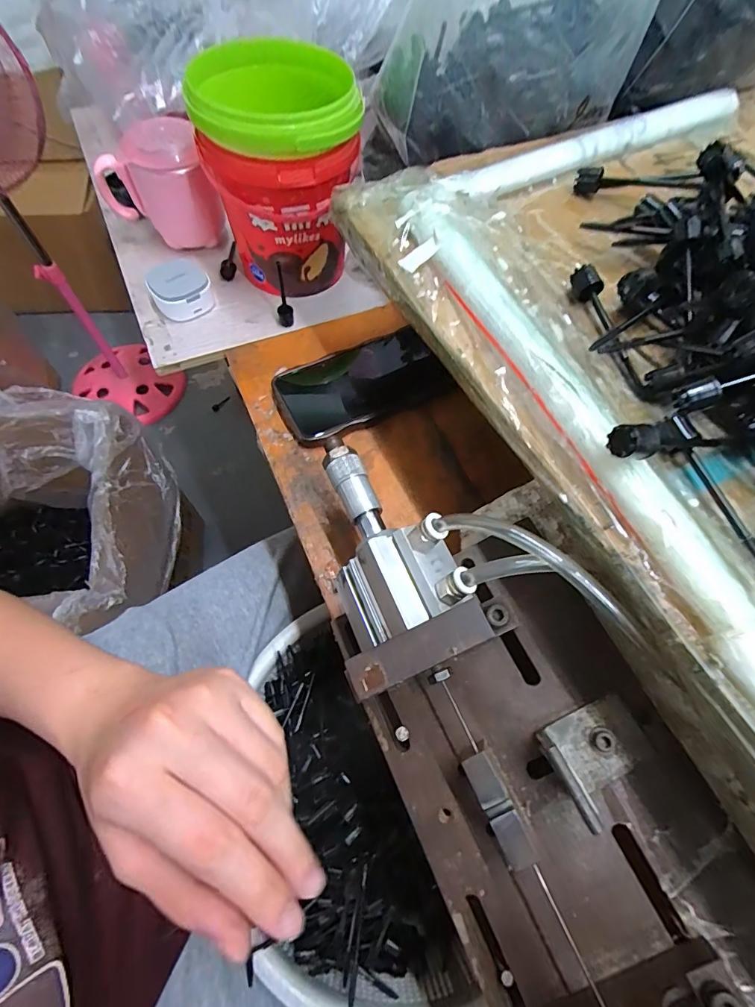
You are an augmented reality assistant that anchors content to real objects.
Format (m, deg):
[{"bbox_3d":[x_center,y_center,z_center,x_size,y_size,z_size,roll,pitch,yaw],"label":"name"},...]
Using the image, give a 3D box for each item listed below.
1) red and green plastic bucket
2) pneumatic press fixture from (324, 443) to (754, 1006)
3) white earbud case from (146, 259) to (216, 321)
[{"bbox_3d":[-0.086,-0.287,0.399,0.127,0.157,0.124,-10,65,-8],"label":"red and green plastic bucket"},{"bbox_3d":[0.065,0.095,0.237,0.141,0.090,0.315,-19,67,-12],"label":"pneumatic press fixture"},{"bbox_3d":[-0.192,-0.208,0.421,0.052,0.034,0.051,-24,68,-14],"label":"white earbud case"}]

